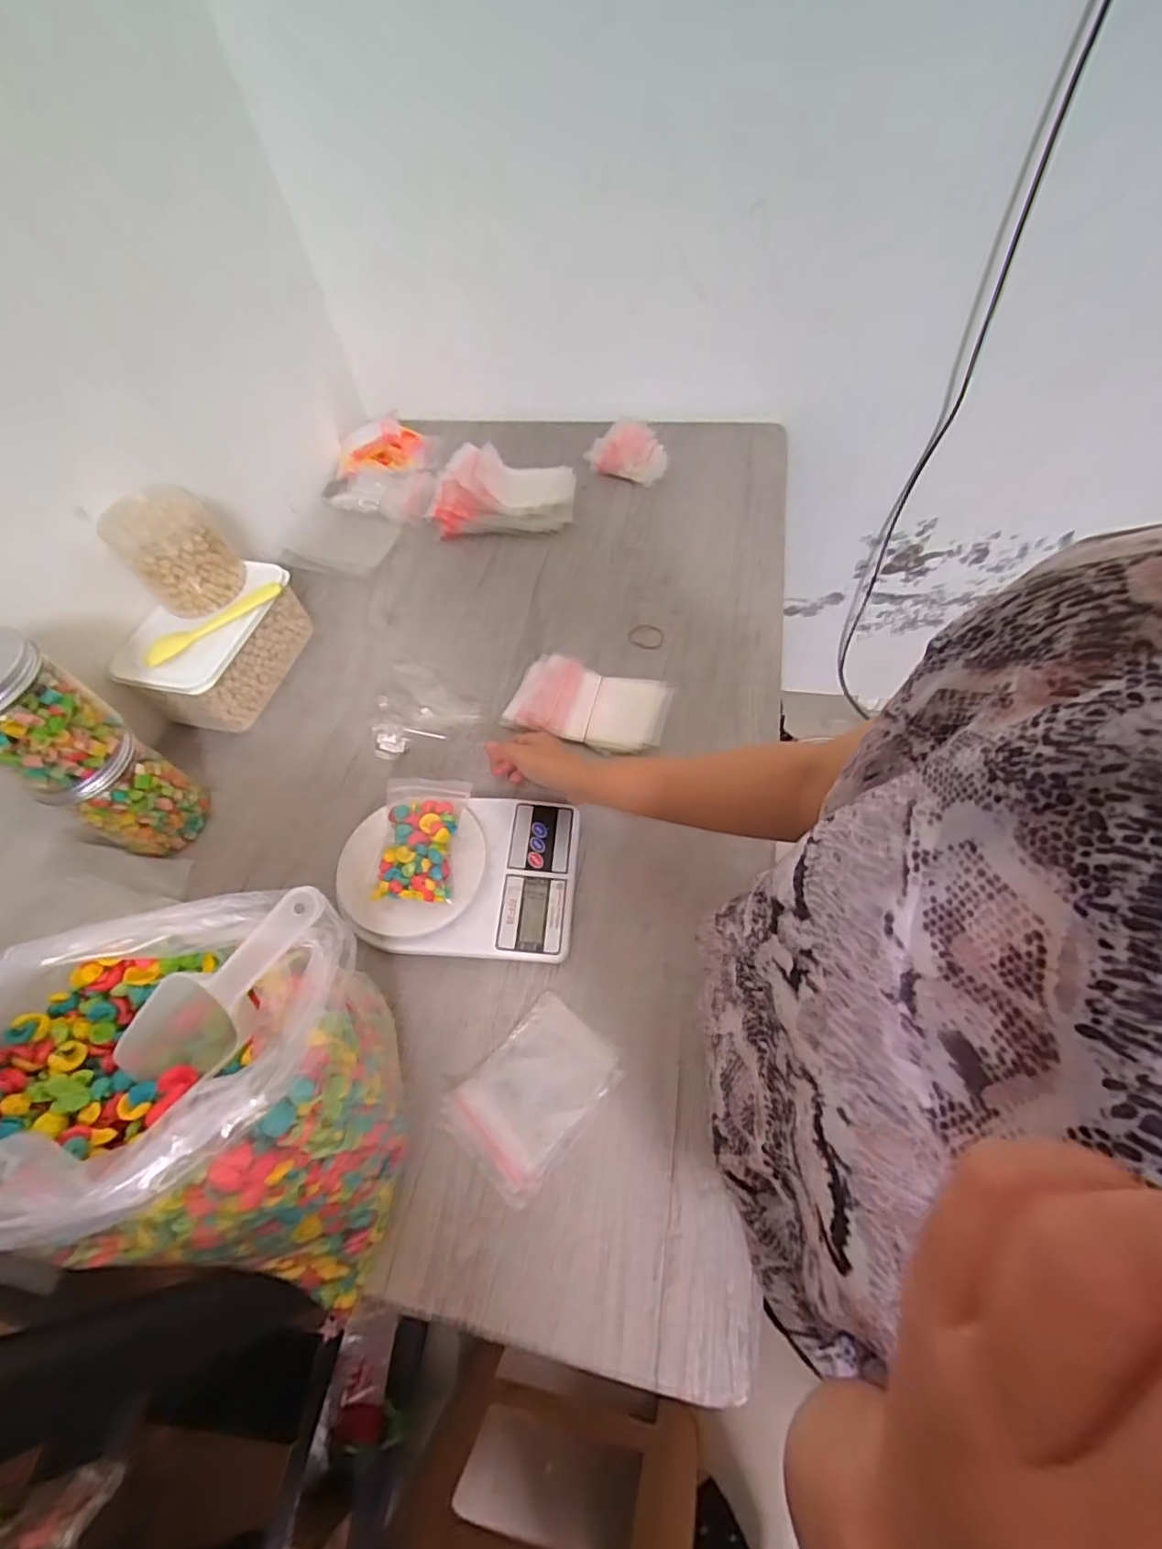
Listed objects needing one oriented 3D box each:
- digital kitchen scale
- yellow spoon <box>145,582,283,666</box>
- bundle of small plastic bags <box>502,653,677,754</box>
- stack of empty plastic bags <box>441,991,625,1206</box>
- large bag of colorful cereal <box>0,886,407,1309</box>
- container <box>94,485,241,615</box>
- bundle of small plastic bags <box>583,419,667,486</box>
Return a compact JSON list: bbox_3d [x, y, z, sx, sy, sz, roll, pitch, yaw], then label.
[{"bbox_3d":[-0.111,0.088,0.550,0.210,0.038,0.149,2,58,5],"label":"digital kitchen scale"},{"bbox_3d":[-0.386,-0.161,0.634,0.152,0.012,0.027,-40,64,-19],"label":"yellow spoon"},{"bbox_3d":[0.011,-0.077,0.644,0.162,0.020,0.095,13,60,12],"label":"bundle of small plastic bags"},{"bbox_3d":[-0.037,0.246,0.468,0.088,0.006,0.123,37,67,23],"label":"stack of empty plastic bags"},{"bbox_3d":[-0.200,0.182,0.368,0.205,0.251,0.180,32,65,22],"label":"large bag of colorful cereal"},{"bbox_3d":[-0.429,-0.238,0.634,0.095,0.101,0.095,-2,58,3],"label":"container"},{"bbox_3d":[0.067,-0.465,0.874,0.117,0.058,0.074,16,60,14],"label":"bundle of small plastic bags"}]

